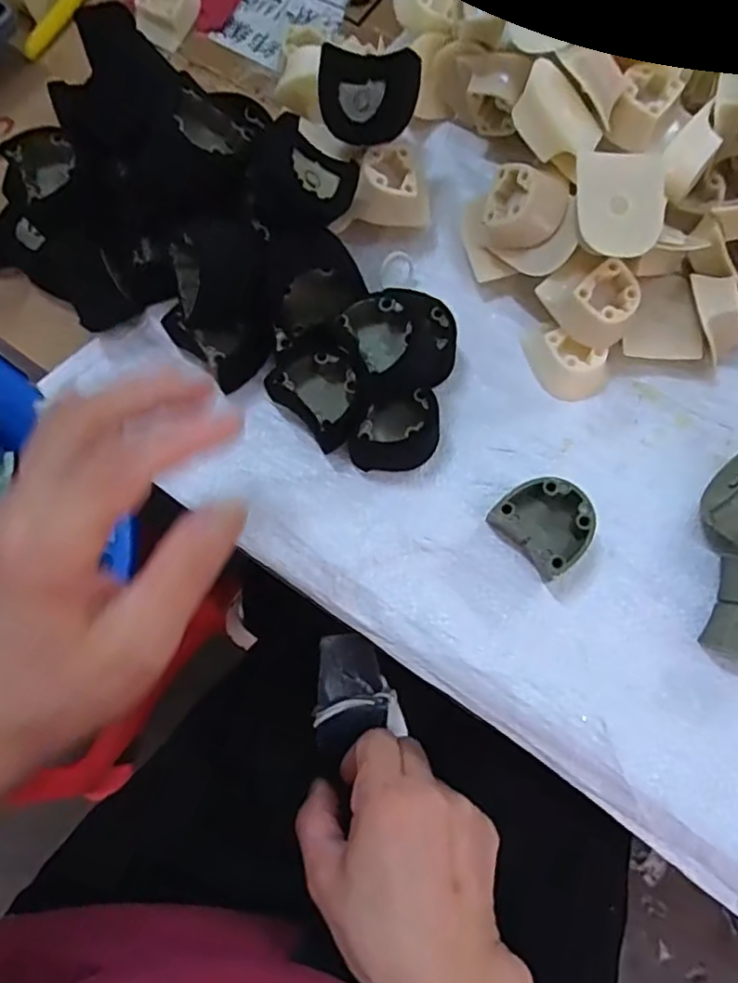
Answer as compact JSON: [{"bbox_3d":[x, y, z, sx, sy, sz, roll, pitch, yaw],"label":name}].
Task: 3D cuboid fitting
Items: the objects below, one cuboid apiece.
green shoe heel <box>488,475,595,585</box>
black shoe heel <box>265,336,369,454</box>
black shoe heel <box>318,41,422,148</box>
[{"bbox_3d":[0.088,0.017,0.308,0.038,0.027,0.045,-37,78,-10],"label":"green shoe heel"},{"bbox_3d":[-0.023,-0.052,0.326,0.053,0.033,0.042,42,78,10],"label":"black shoe heel"},{"bbox_3d":[0.001,-0.205,0.325,0.048,0.030,0.041,4,113,7],"label":"black shoe heel"}]

